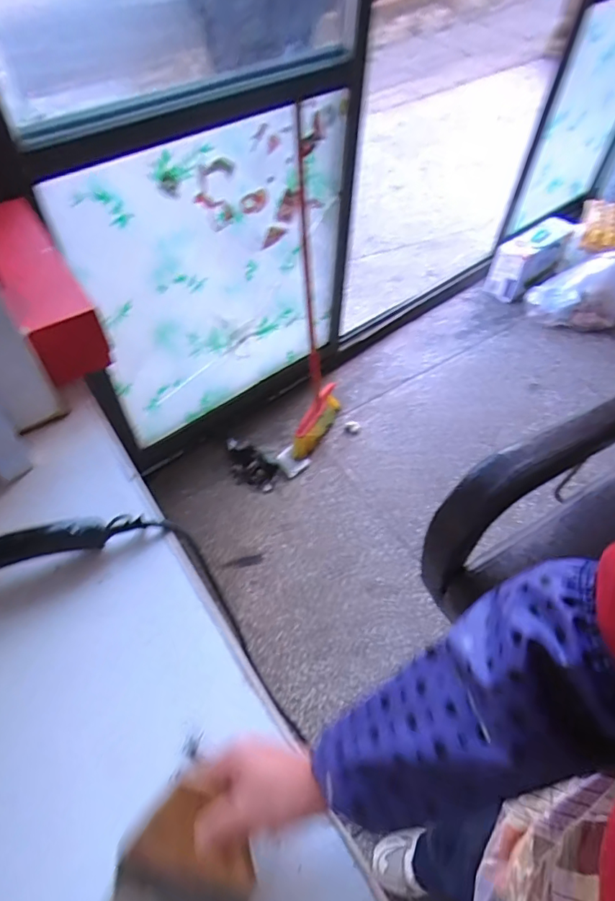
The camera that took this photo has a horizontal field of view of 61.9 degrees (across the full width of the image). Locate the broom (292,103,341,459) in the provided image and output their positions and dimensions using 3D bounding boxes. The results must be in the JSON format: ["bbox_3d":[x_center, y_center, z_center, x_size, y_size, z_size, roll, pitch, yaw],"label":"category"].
[{"bbox_3d":[0.038,-0.367,1.381,0.148,0.773,0.412,1,54,-1],"label":"broom"}]

